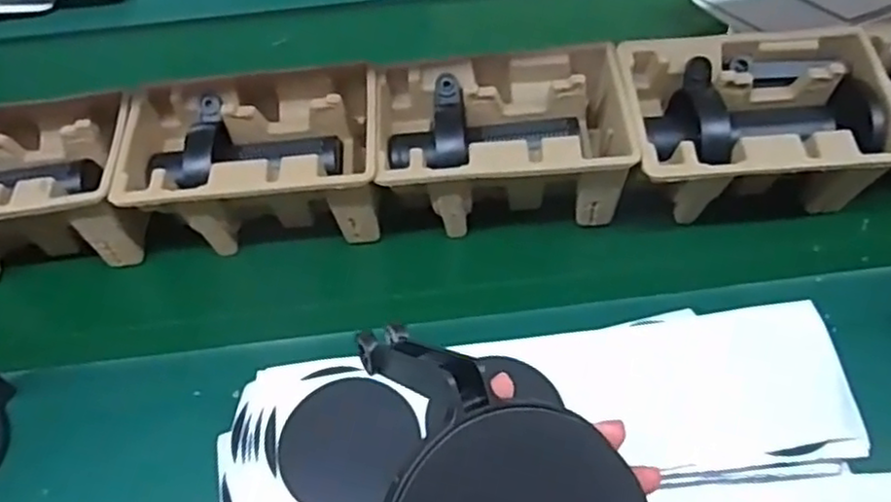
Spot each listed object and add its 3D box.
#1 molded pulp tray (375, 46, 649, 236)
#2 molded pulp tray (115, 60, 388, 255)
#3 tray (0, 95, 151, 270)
[{"bbox_3d":[0.053,-0.098,0.644,0.220,0.100,0.142,-2,52,2],"label":"molded pulp tray"},{"bbox_3d":[-0.170,-0.078,0.643,0.223,0.103,0.138,-5,52,-1],"label":"molded pulp tray"},{"bbox_3d":[-0.396,-0.050,0.644,0.227,0.099,0.138,-9,52,-4],"label":"tray"}]

